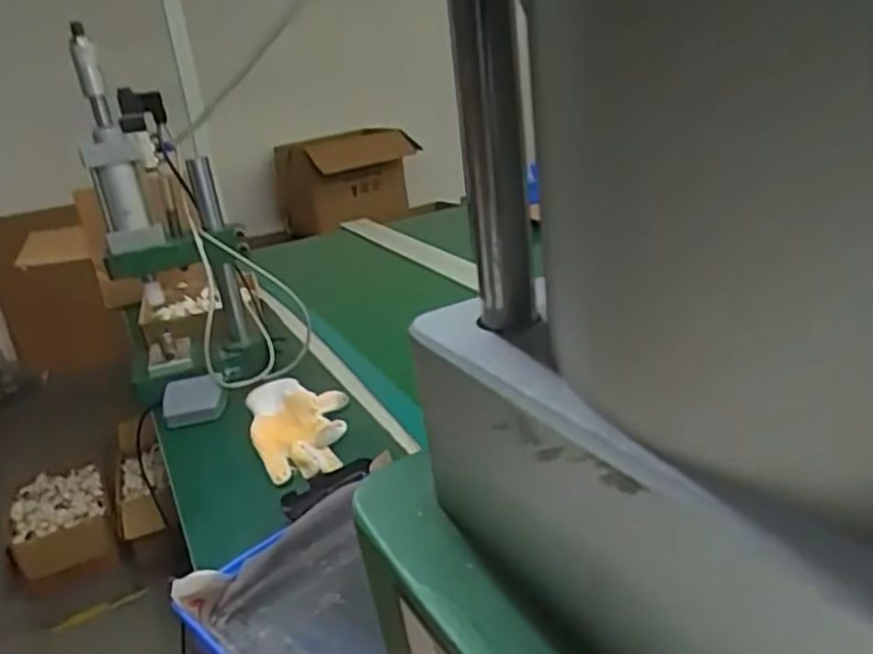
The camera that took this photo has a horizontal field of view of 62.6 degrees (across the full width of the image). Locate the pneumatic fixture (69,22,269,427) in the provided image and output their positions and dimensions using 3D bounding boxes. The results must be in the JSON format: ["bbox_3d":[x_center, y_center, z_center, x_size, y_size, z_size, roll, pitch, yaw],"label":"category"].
[{"bbox_3d":[-0.355,-0.129,0.952,0.167,0.440,0.205,-13,22,-16],"label":"pneumatic fixture"}]

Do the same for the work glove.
[{"bbox_3d":[-0.165,0.119,0.868,0.122,0.032,0.213,-11,21,-11],"label":"work glove"}]

